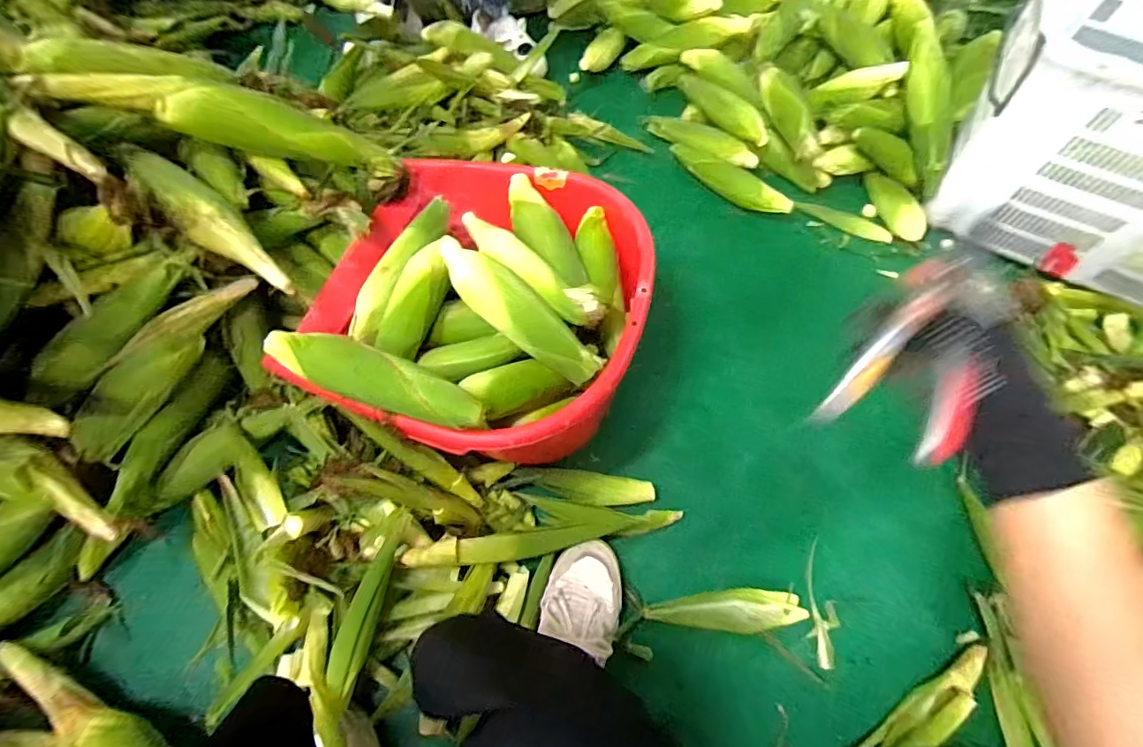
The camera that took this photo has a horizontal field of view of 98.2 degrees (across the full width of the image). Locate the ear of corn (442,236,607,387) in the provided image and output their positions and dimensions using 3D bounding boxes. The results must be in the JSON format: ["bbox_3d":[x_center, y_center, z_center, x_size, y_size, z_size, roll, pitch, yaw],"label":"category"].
[{"bbox_3d":[-0.076,-0.081,0.636,0.268,0.056,0.057,37,67,14],"label":"ear of corn"}]

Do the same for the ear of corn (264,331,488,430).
[{"bbox_3d":[-0.231,0.005,0.580,0.268,0.060,0.060,15,64,4],"label":"ear of corn"}]

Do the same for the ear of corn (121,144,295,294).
[{"bbox_3d":[-0.456,-0.194,0.616,0.263,0.063,0.058,42,72,-6],"label":"ear of corn"}]

